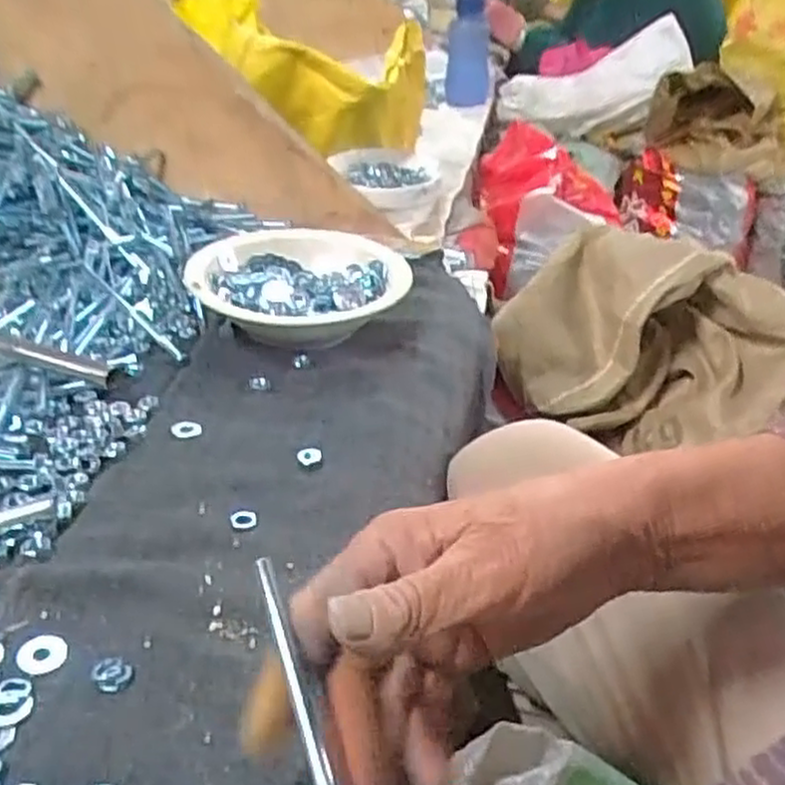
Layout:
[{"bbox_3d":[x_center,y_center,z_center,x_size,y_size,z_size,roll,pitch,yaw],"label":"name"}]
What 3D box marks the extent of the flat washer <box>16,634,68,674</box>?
[{"bbox_3d":[-0.150,0.111,0.325,0.020,0.004,0.020,2,30,-1],"label":"flat washer"}]

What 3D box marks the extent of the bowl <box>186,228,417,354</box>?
[{"bbox_3d":[-0.075,-0.082,0.608,0.165,0.047,0.164,-4,31,-12],"label":"bowl"}]

